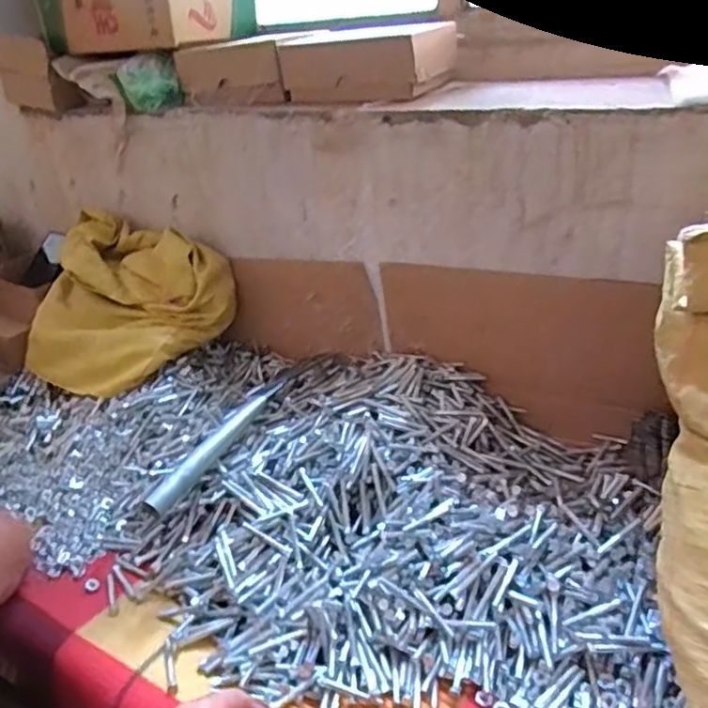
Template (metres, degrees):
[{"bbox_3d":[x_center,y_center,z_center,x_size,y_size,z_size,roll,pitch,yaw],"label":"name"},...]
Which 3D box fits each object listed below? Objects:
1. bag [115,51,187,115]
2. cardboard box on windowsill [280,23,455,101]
[{"bbox_3d":[-0.281,-0.370,0.866,0.085,0.069,0.043,-12,29,-12],"label":"bag"},{"bbox_3d":[0.016,-0.357,0.777,0.190,0.070,0.111,11,33,28],"label":"cardboard box on windowsill"}]

